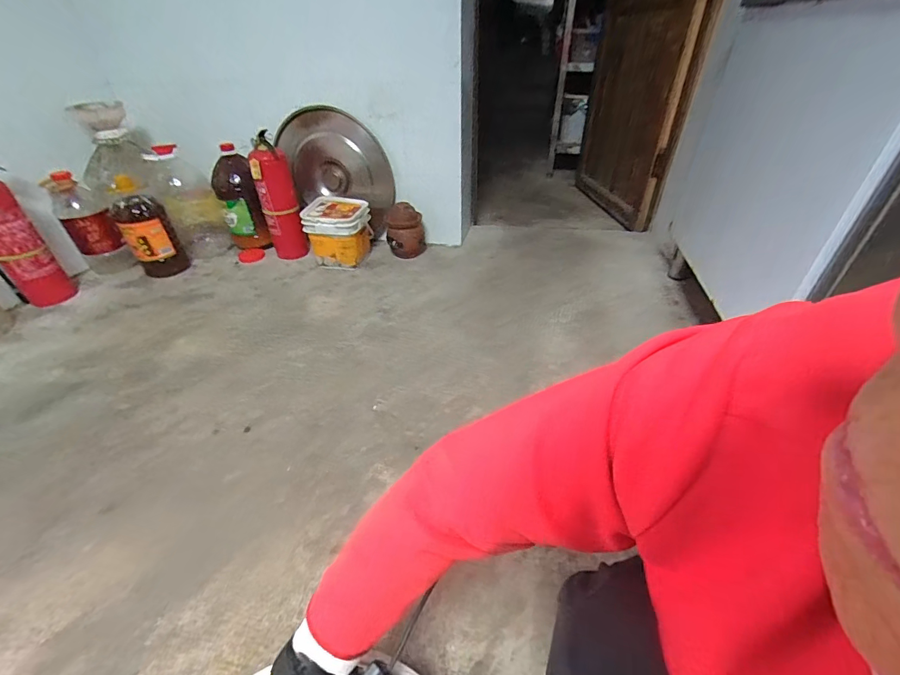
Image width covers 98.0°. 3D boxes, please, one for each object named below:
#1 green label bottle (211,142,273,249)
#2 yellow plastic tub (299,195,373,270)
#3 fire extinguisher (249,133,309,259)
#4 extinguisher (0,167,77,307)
[{"bbox_3d":[-0.825,-0.521,1.548,0.146,0.368,0.145,-22,44,-22],"label":"green label bottle"},{"bbox_3d":[-0.414,-0.388,1.483,0.202,0.220,0.187,4,40,7],"label":"yellow plastic tub"},{"bbox_3d":[-0.638,-0.502,1.469,0.134,0.430,0.129,-14,41,-13],"label":"fire extinguisher"},{"bbox_3d":[-1.402,-0.309,1.232,0.169,0.446,0.155,-30,47,-29],"label":"extinguisher"}]

